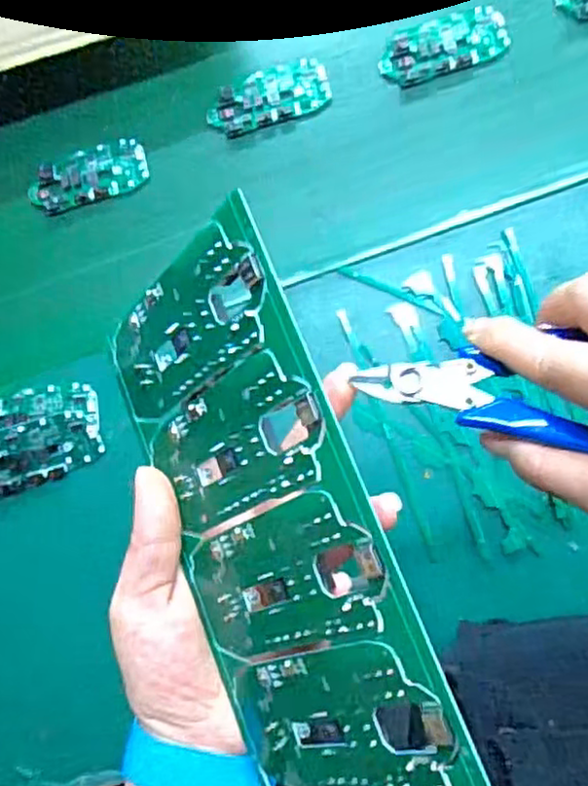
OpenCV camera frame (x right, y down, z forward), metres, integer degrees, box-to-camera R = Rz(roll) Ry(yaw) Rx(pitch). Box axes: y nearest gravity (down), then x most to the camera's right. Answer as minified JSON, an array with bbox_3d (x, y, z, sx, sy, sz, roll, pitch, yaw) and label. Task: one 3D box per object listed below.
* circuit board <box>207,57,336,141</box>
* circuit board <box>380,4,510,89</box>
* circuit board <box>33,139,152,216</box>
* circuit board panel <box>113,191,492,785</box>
[{"bbox_3d":[-0.021,-0.236,0.540,0.097,0.009,0.046,-16,80,4],"label":"circuit board"},{"bbox_3d":[0.117,-0.270,0.528,0.097,0.008,0.044,-14,81,4],"label":"circuit board"},{"bbox_3d":[-0.165,-0.175,0.547,0.094,0.010,0.042,-18,80,3],"label":"circuit board"},{"bbox_3d":[-0.012,0.041,0.233,0.103,0.004,0.186,-35,73,45],"label":"circuit board panel"}]

